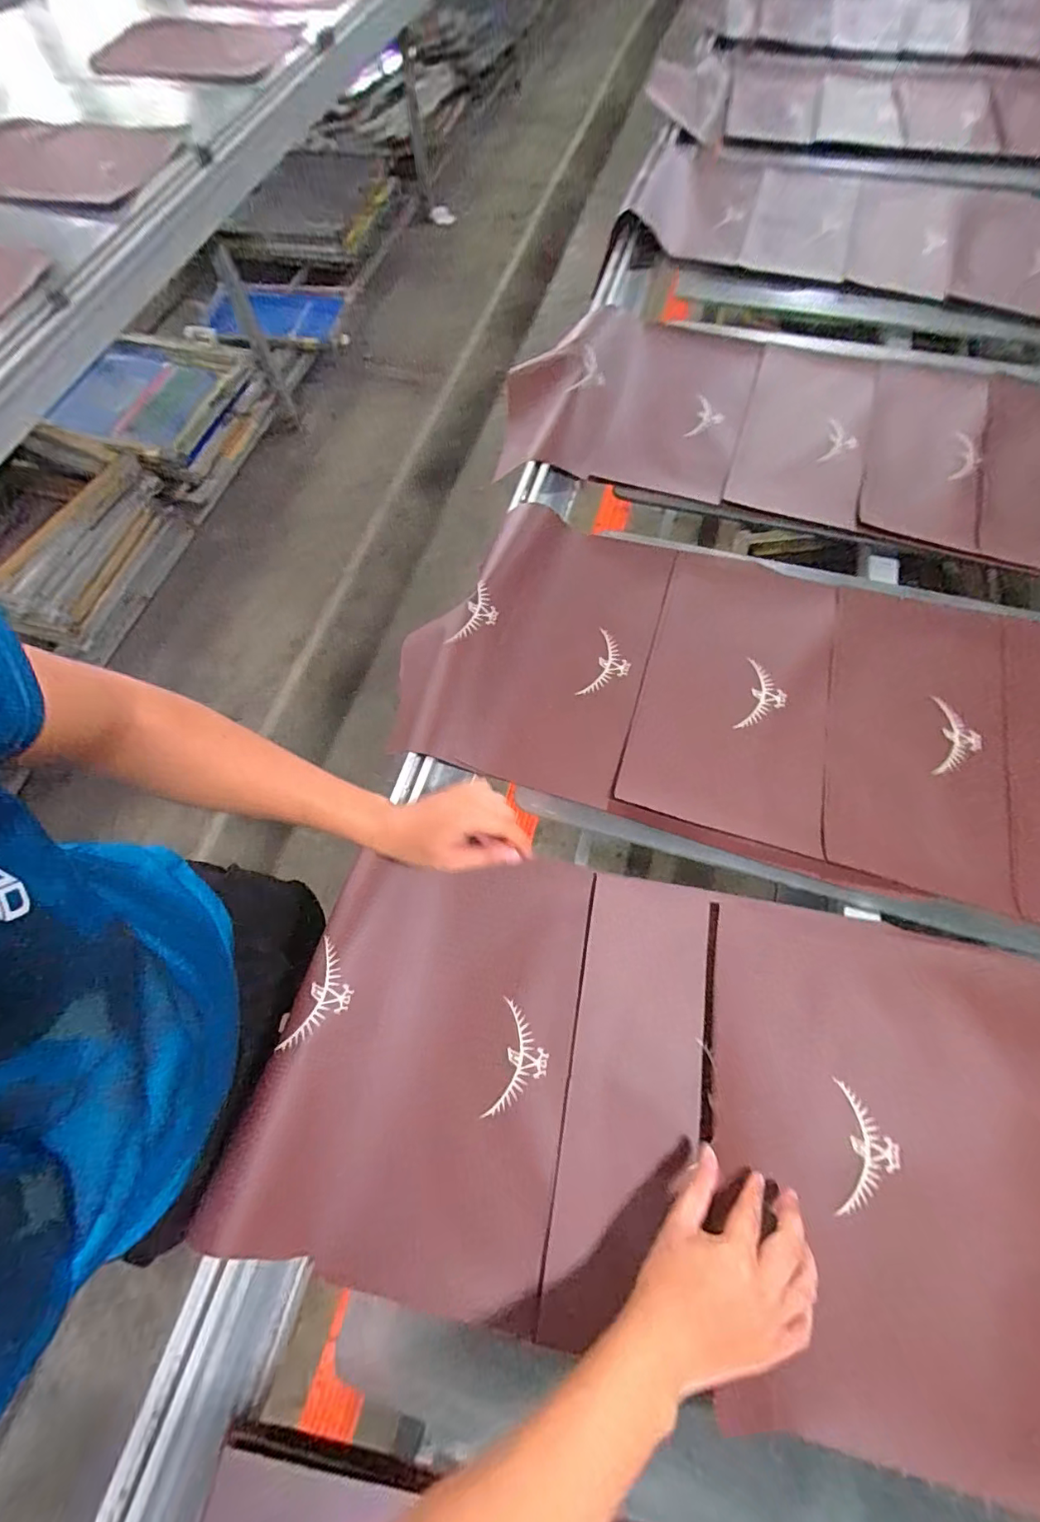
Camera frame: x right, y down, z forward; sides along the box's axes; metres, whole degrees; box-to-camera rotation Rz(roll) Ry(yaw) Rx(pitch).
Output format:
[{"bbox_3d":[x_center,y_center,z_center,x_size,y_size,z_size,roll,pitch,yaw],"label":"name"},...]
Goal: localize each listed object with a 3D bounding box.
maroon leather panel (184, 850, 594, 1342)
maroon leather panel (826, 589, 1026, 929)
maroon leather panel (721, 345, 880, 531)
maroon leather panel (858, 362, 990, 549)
[{"bbox_3d":[-0.090,0.279,0.512,0.277,0.026,0.375,13,69,-3],"label":"maroon leather panel"},{"bbox_3d":[0.472,-0.033,0.620,0.213,0.018,0.378,13,71,7],"label":"maroon leather panel"},{"bbox_3d":[0.445,-0.518,0.821,0.185,0.016,0.377,17,71,8],"label":"maroon leather panel"},{"bbox_3d":[0.613,-0.475,0.796,0.161,0.011,0.378,18,71,9],"label":"maroon leather panel"}]

